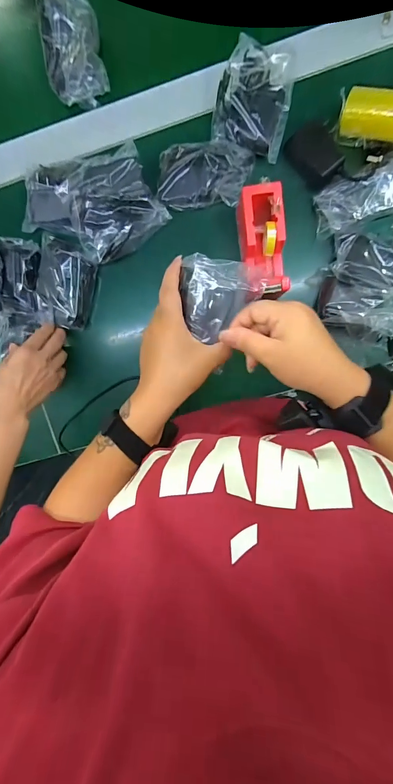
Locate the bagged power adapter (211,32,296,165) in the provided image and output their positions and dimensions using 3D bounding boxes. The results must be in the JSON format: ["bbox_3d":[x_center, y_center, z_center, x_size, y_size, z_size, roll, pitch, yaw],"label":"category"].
[{"bbox_3d":[0.077,-0.383,0.455,0.092,0.036,0.134,15,96,4],"label":"bagged power adapter"}]

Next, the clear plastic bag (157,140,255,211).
[{"bbox_3d":[0.012,-0.293,0.469,0.129,0.047,0.077,-4,94,6],"label":"clear plastic bag"}]

